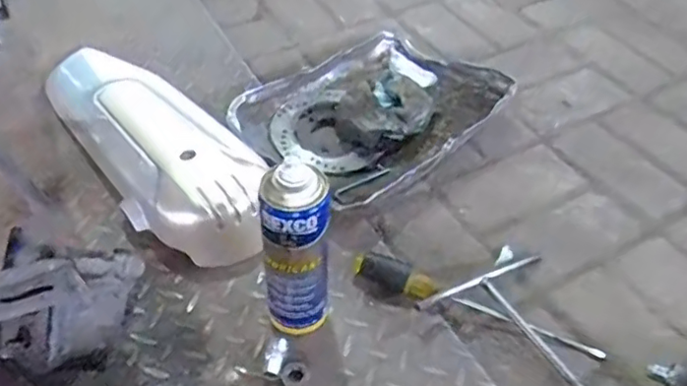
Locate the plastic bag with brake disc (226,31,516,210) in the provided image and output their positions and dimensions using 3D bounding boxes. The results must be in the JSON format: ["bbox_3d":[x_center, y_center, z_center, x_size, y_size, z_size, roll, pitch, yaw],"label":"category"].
[{"bbox_3d":[0.038,-0.118,0.895,0.291,0.072,0.368,31,51,25],"label":"plastic bag with brake disc"}]

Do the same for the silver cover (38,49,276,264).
[{"bbox_3d":[-0.271,-0.076,0.809,0.161,0.084,0.488,-32,54,-31],"label":"silver cover"}]

